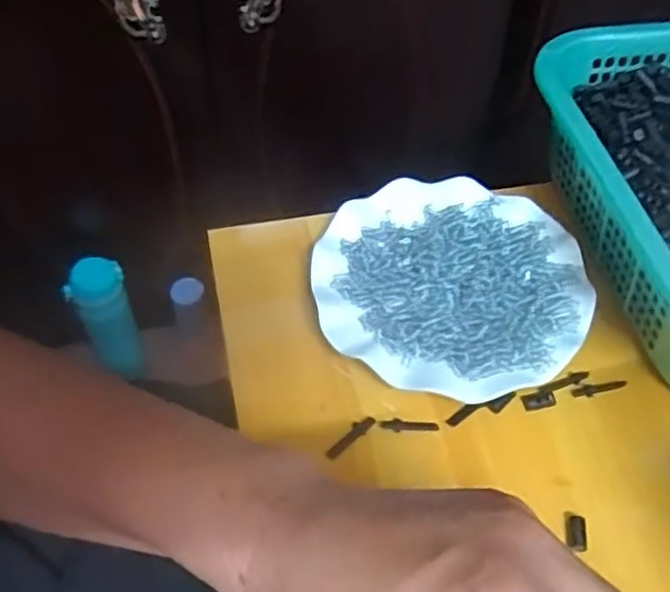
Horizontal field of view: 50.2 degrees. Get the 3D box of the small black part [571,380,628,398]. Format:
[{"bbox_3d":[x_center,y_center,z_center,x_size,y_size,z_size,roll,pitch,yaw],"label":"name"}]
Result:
[{"bbox_3d":[0.170,0.059,0.459,0.037,0.004,0.008,-15,54,-13],"label":"small black part"}]

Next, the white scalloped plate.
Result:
[{"bbox_3d":[0.078,-0.010,0.490,0.178,0.016,0.173,1,52,-1],"label":"white scalloped plate"}]

